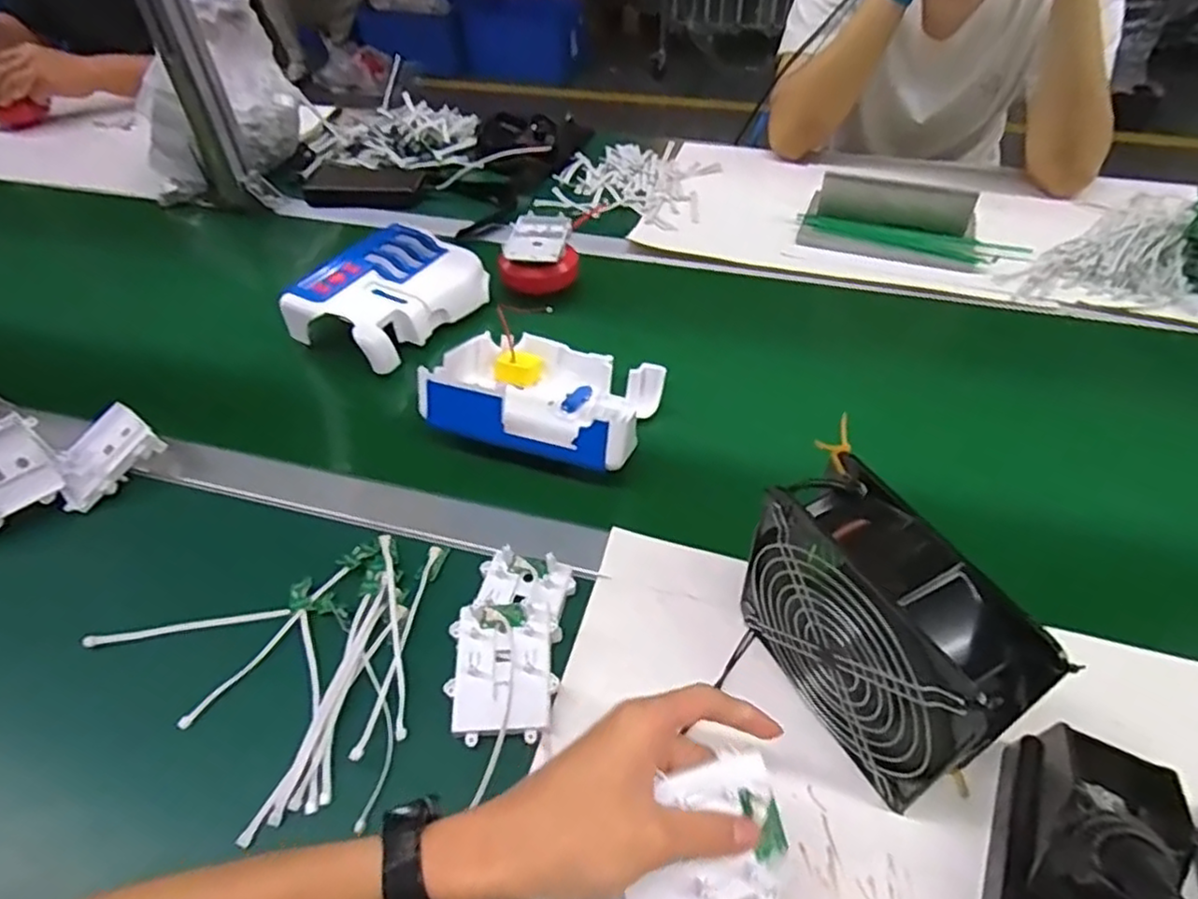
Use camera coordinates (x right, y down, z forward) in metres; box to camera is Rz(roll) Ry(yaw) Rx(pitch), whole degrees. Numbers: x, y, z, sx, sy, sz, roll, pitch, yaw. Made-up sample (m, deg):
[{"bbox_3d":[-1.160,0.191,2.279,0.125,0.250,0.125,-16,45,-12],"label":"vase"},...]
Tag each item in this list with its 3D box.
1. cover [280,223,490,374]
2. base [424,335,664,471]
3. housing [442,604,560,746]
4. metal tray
[{"bbox_3d":[-0.218,-0.166,0.720,0.134,0.051,0.180,23,51,21],"label":"cover"},{"bbox_3d":[-0.046,-0.058,0.605,0.186,0.061,0.143,15,48,14],"label":"base"},{"bbox_3d":[-0.063,0.144,0.442,0.065,0.026,0.081,-1,46,0],"label":"housing"},{"bbox_3d":[0.357,-0.283,0.827,0.204,0.051,0.101,12,48,14],"label":"metal tray"}]

